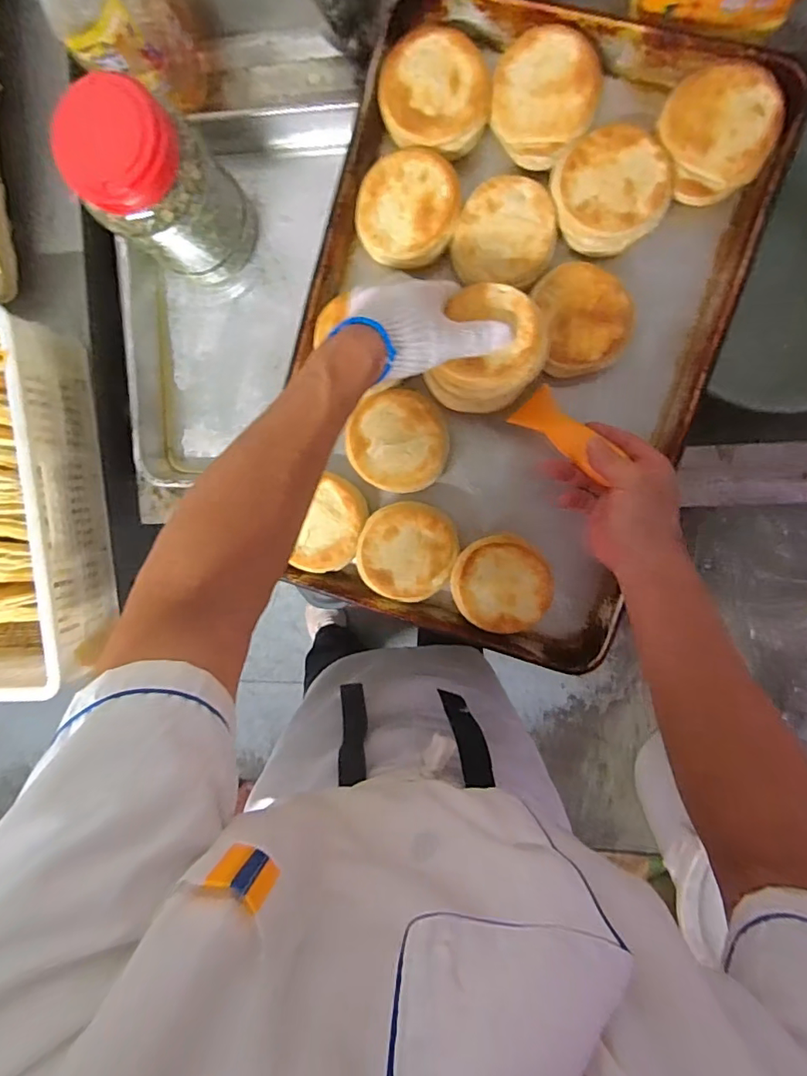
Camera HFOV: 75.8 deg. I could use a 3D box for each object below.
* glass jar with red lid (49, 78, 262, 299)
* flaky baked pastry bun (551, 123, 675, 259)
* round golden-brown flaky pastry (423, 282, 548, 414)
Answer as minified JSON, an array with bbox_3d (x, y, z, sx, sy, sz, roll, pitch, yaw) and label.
[{"bbox_3d":[-0.235,-0.343,0.519,0.106,0.195,0.108,0,96,5],"label":"glass jar with red lid"},{"bbox_3d":[0.198,-0.332,0.495,0.100,0.032,0.097,0,96,5],"label":"flaky baked pastry bun"},{"bbox_3d":[0.083,-0.176,0.483,0.094,0.051,0.110,28,97,2],"label":"round golden-brown flaky pastry"}]

